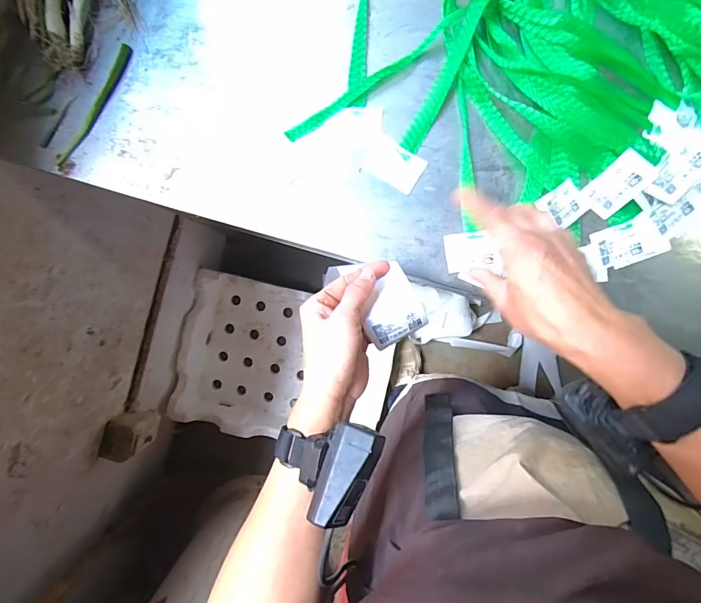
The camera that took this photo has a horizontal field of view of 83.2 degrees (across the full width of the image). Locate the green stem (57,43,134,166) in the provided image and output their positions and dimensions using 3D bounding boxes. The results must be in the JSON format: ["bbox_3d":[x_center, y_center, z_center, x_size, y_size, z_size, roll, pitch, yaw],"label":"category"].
[{"bbox_3d":[-0.270,-0.206,0.419,0.014,0.009,0.142,32,95,0],"label":"green stem"}]

